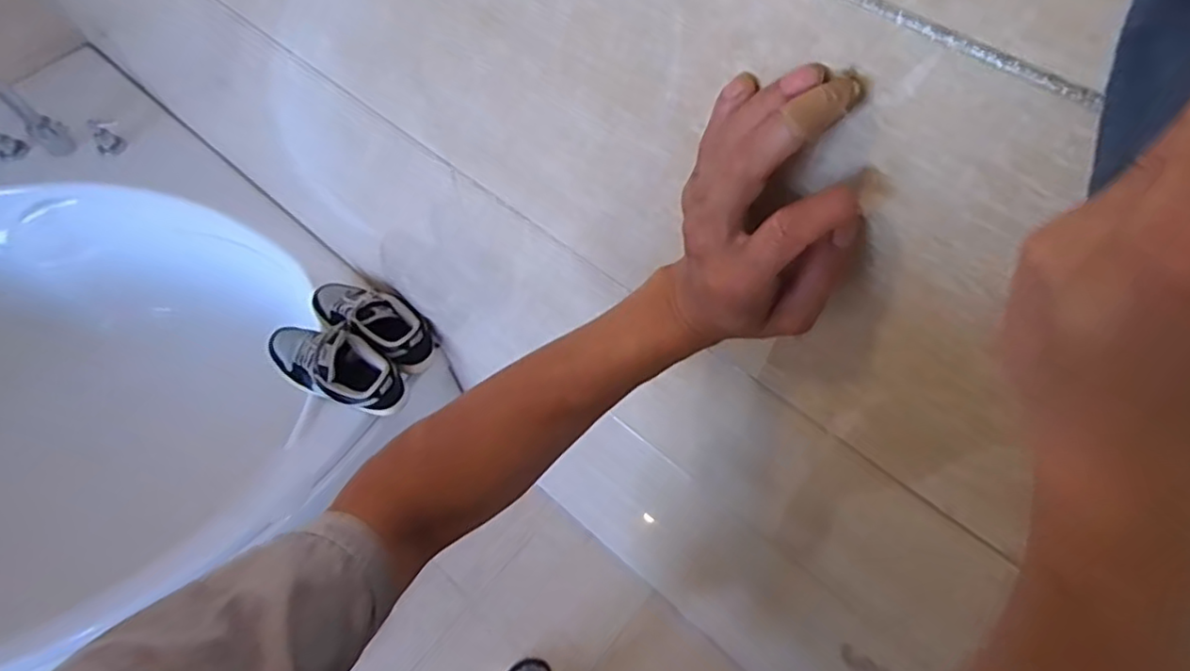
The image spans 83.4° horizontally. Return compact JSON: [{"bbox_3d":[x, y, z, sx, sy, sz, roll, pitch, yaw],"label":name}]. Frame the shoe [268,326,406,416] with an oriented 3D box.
[{"bbox_3d":[-0.441,0.046,1.120,0.243,0.086,0.101,23,64,14],"label":"shoe"}]

